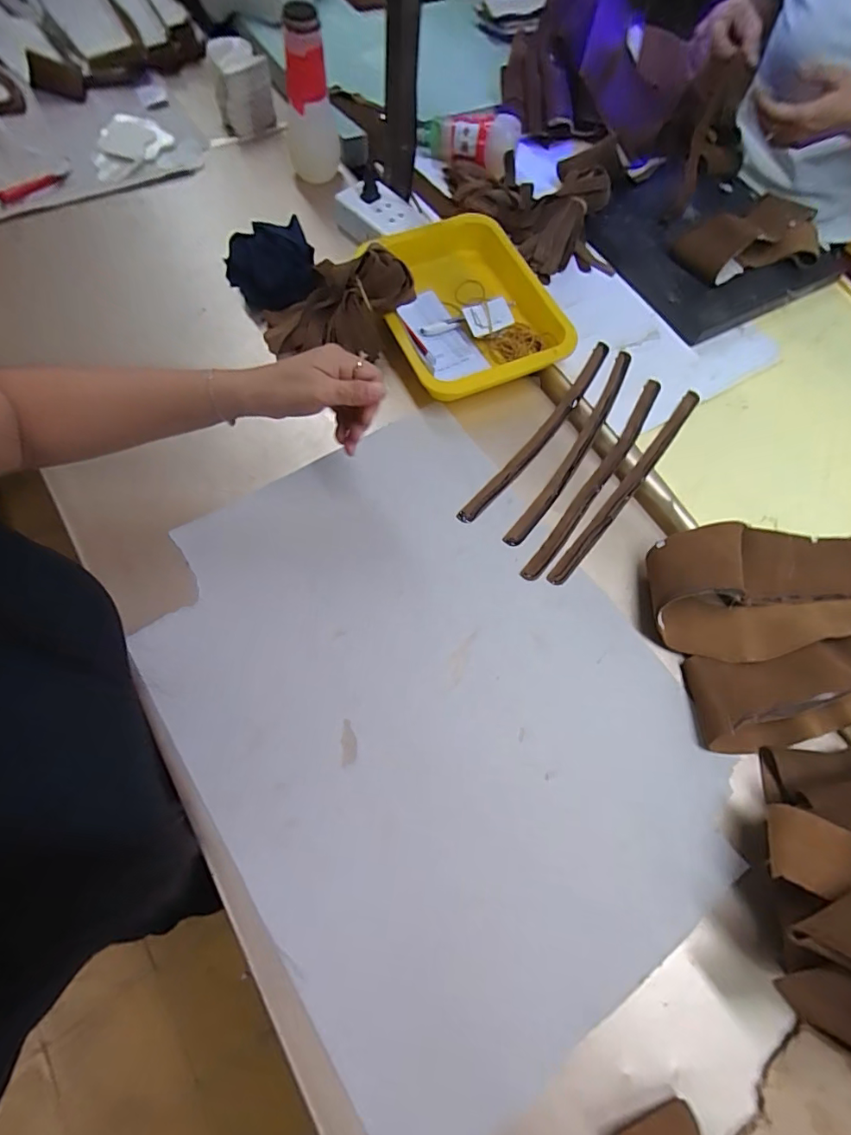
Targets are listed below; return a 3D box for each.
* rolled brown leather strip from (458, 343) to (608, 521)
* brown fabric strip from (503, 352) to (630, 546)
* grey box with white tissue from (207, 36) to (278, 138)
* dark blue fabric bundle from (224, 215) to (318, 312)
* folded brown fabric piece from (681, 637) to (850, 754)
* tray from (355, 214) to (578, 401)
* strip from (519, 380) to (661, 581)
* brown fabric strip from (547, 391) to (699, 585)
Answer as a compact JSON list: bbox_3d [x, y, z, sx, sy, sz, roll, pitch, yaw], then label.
[{"bbox_3d":[0.138,-0.162,0.571,0.024,0.011,0.315,35,68,12],"label":"rolled brown leather strip"},{"bbox_3d":[0.175,-0.143,0.563,0.025,0.013,0.311,31,67,10],"label":"brown fabric strip"},{"bbox_3d":[-0.264,-0.694,0.712,0.080,0.082,0.065,-9,66,-8],"label":"grey box with white tissue"},{"bbox_3d":[-0.194,-0.384,0.612,0.106,0.042,0.164,-8,66,-7],"label":"dark blue fabric bundle"},{"bbox_3d":[0.417,0.100,0.469,0.341,0.030,0.087,-10,67,-8],"label":"folded brown fabric piece"},{"bbox_3d":[0.042,-0.318,0.604,0.194,0.052,0.261,-24,69,-13],"label":"tray"},{"bbox_3d":[0.197,-0.105,0.550,0.025,0.011,0.313,34,68,11],"label":"strip"},{"bbox_3d":[0.232,-0.098,0.551,0.018,0.009,0.320,37,69,13],"label":"brown fabric strip"}]

